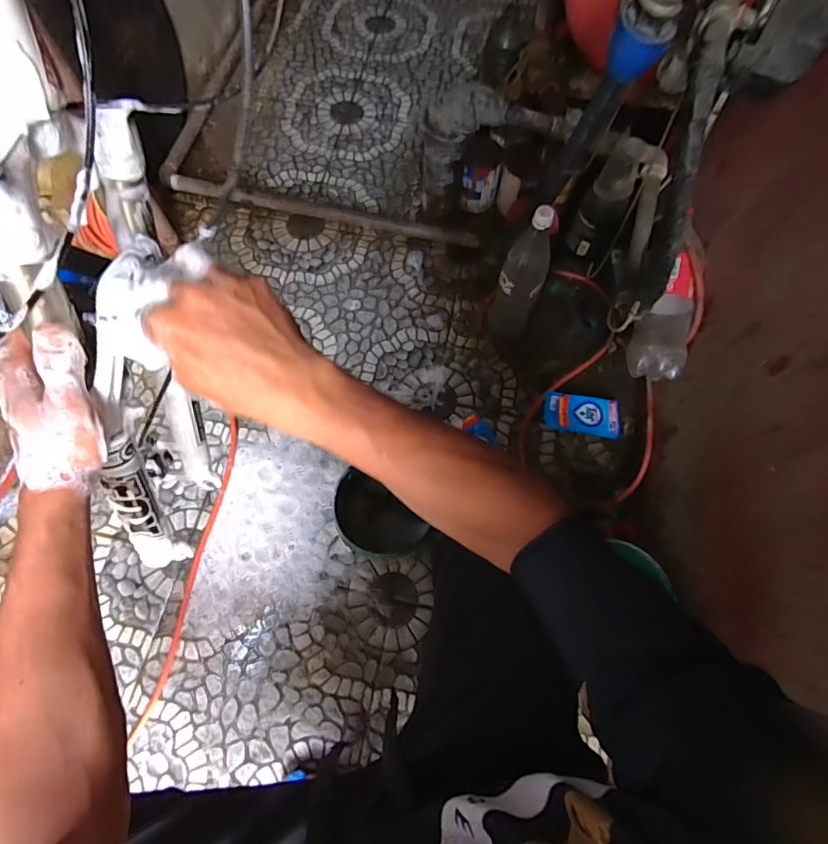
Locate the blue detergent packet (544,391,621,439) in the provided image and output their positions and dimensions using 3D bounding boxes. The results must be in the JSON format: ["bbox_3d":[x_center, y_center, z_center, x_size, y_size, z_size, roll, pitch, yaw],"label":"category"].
[{"bbox_3d":[0.350,-0.015,0.954,0.161,0.038,0.081,6,70,1],"label":"blue detergent packet"}]

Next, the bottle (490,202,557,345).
[{"bbox_3d":[0.216,-0.290,0.901,0.089,0.332,0.103,25,71,8],"label":"bottle"}]

